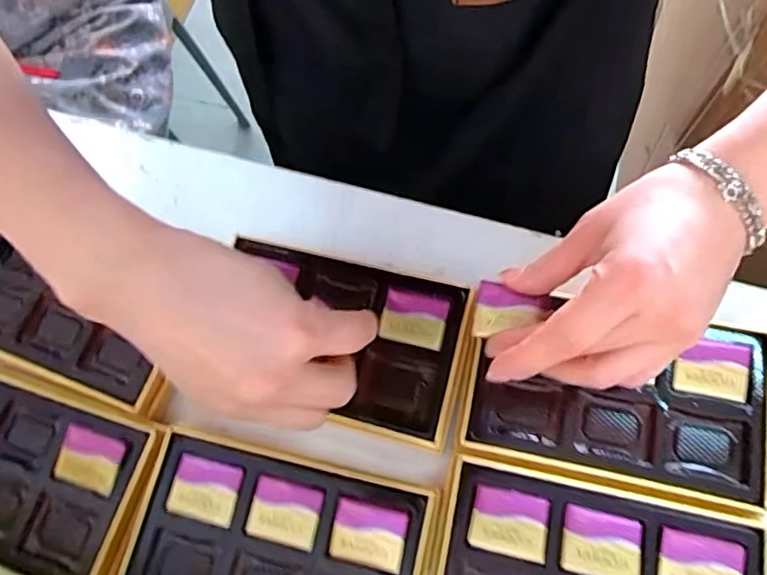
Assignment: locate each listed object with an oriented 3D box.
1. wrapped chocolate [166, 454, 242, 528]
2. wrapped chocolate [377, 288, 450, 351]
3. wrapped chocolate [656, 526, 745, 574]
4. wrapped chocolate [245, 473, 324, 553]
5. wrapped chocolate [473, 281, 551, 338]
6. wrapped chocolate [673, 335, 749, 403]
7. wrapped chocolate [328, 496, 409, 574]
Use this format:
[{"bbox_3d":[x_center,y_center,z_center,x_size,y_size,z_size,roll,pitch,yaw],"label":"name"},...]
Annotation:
[{"bbox_3d":[-0.104,0.118,0.323,0.039,0.006,0.033,11,74,10],"label":"wrapped chocolate"},{"bbox_3d":[0.018,0.019,0.342,0.039,0.004,0.032,13,74,10],"label":"wrapped chocolate"},{"bbox_3d":[0.162,0.144,0.284,0.038,0.007,0.033,11,74,10],"label":"wrapped chocolate"},{"bbox_3d":[-0.056,0.126,0.312,0.040,0.004,0.033,10,74,9],"label":"wrapped chocolate"},{"bbox_3d":[0.069,0.014,0.302,0.038,0.008,0.029,9,97,6],"label":"wrapped chocolate"},{"bbox_3d":[0.186,0.045,0.316,0.038,0.005,0.033,12,74,10],"label":"wrapped chocolate"},{"bbox_3d":[-0.008,0.135,0.302,0.040,0.004,0.031,10,73,9],"label":"wrapped chocolate"}]

